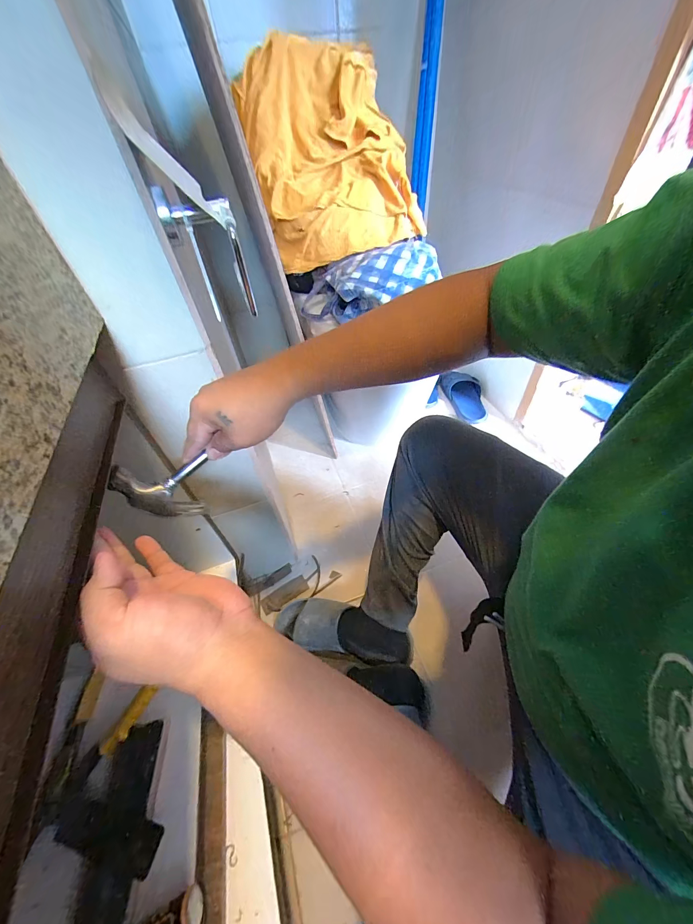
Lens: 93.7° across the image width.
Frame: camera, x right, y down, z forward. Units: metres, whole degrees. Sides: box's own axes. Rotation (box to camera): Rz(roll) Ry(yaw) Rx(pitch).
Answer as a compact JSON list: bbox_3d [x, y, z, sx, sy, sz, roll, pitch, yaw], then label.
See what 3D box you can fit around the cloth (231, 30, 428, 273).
[{"bbox_3d":[-0.040,-0.694,0.733,0.329,0.092,0.454,-16,89,2],"label":"cloth"}]

